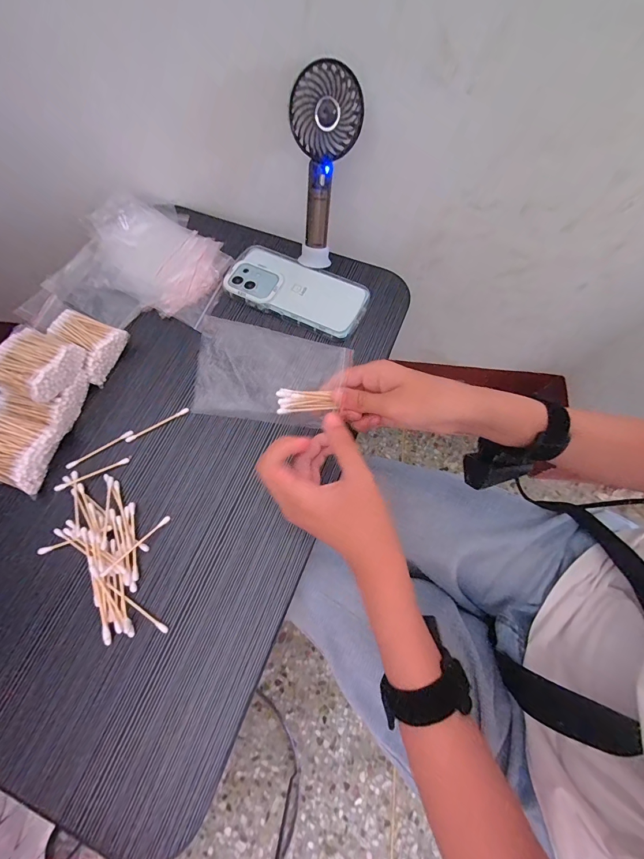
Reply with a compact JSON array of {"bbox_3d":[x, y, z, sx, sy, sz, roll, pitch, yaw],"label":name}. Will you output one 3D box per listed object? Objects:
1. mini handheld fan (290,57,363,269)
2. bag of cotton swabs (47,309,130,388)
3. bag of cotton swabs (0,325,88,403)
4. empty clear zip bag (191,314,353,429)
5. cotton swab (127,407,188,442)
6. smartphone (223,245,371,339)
[{"bbox_3d":[-0.001,-0.265,0.365,0.065,0.173,0.039,17,47,7],"label":"mini handheld fan"},{"bbox_3d":[-0.259,-0.093,0.378,0.070,0.029,0.062,25,72,10],"label":"bag of cotton swabs"},{"bbox_3d":[-0.287,-0.067,0.342,0.076,0.027,0.064,22,71,9],"label":"bag of cotton swabs"},{"bbox_3d":[-0.040,-0.044,0.289,0.118,0.006,0.075,9,97,-18],"label":"empty clear zip bag"},{"bbox_3d":[-0.171,-0.005,0.359,0.068,0.004,0.006,-29,72,-10],"label":"cotton swab"},{"bbox_3d":[-0.031,-0.167,0.413,0.168,0.009,0.079,23,71,9],"label":"smartphone"}]

